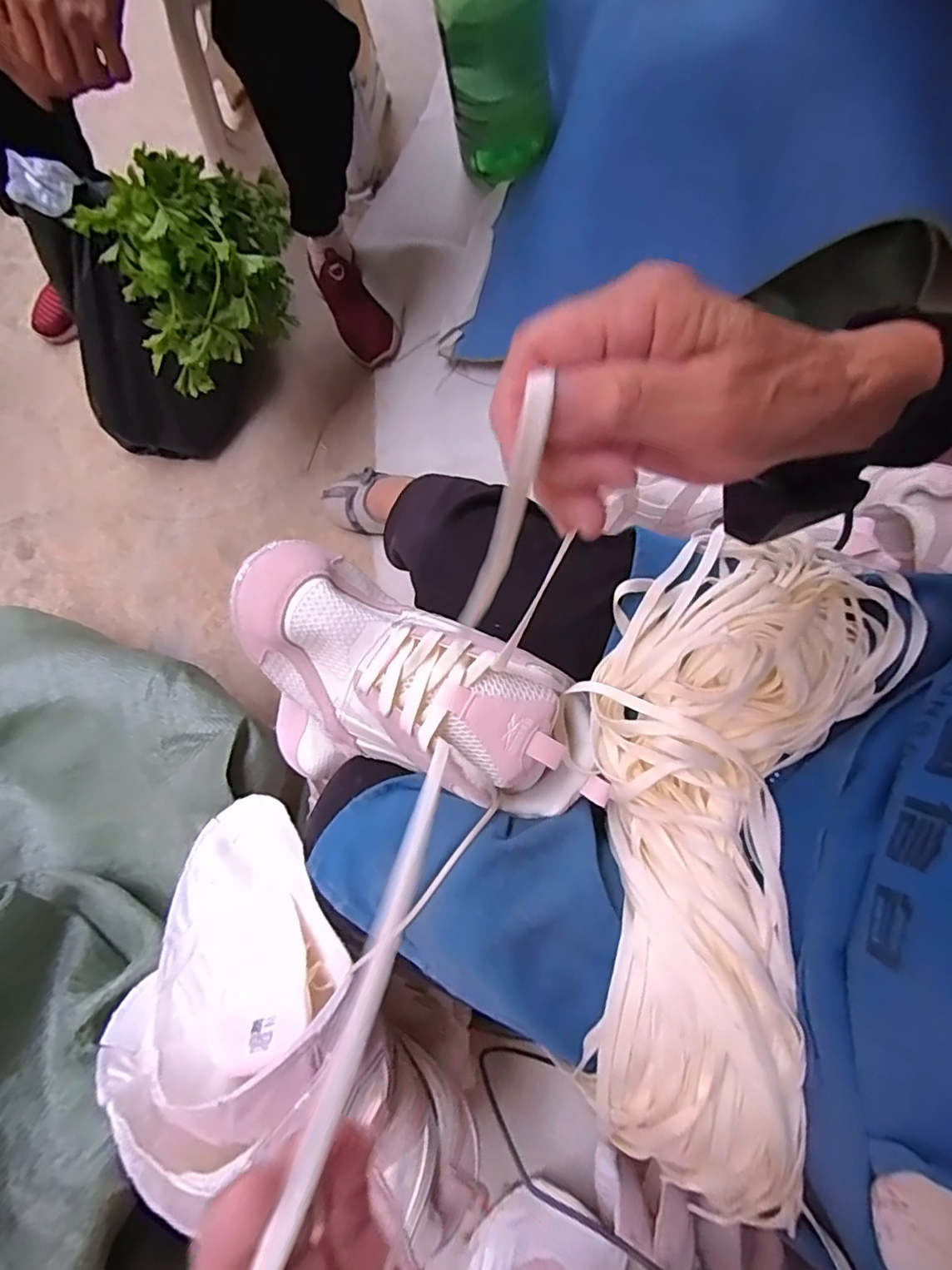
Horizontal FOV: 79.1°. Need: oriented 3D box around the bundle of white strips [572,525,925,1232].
[{"bbox_3d":[0.129,0.108,0.318,0.157,0.073,0.348,17,75,4],"label":"bundle of white strips"}]

